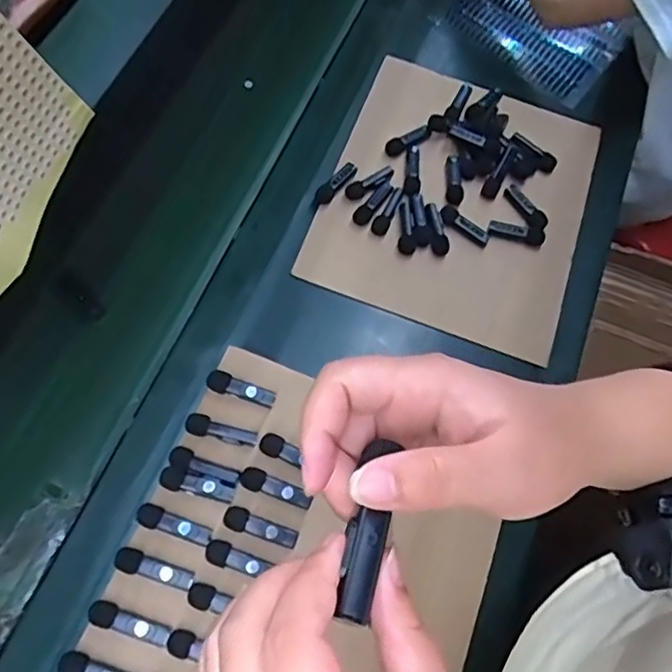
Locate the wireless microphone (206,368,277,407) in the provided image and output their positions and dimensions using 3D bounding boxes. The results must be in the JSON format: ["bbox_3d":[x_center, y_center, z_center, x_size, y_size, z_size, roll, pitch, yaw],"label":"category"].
[{"bbox_3d":[-0.088,0.049,0.574,0.065,0.013,0.019,20,66,5],"label":"wireless microphone"}]

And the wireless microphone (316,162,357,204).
[{"bbox_3d":[0.001,-0.183,0.727,0.019,0.014,0.065,33,68,11],"label":"wireless microphone"}]

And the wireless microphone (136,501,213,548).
[{"bbox_3d":[-0.137,0.160,0.522,0.065,0.011,0.020,22,67,7],"label":"wireless microphone"}]

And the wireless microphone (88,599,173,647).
[{"bbox_3d":[-0.165,0.230,0.493,0.065,0.013,0.018,21,66,6],"label":"wireless microphone"}]

